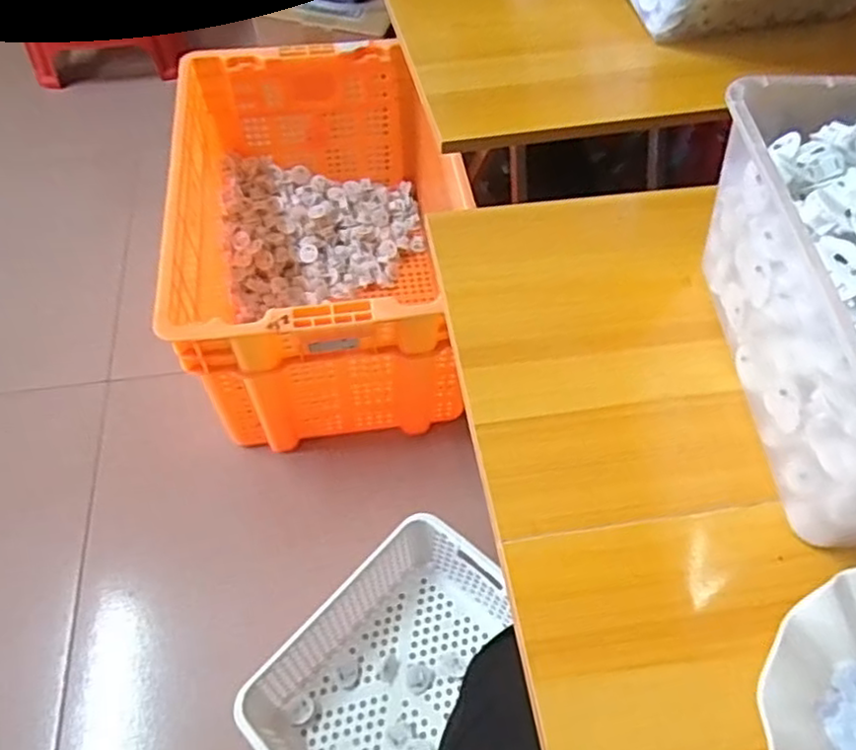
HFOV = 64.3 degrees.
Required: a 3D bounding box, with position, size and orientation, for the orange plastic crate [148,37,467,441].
[{"bbox_3d":[-0.159,-0.205,1.052,0.377,0.301,0.576,-7,55,-6],"label":"orange plastic crate"}]

